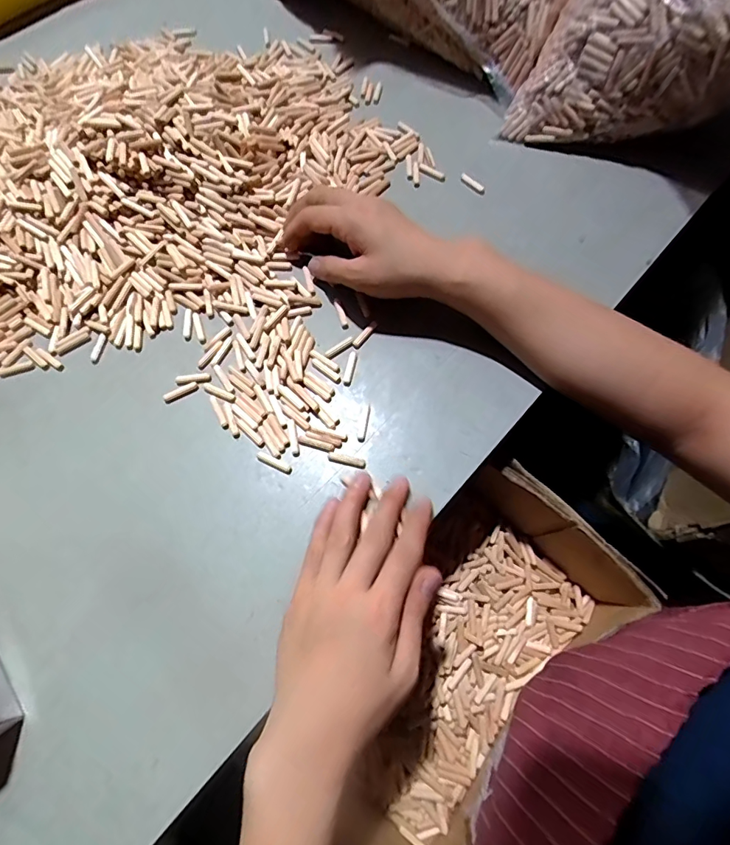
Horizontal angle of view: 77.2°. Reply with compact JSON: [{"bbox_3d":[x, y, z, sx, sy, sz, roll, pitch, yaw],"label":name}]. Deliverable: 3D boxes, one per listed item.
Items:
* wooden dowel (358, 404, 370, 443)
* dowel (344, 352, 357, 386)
[{"bbox_3d":[0.000,0.000,0.365,0.005,0.004,0.032,11,71,3],"label":"wooden dowel"},{"bbox_3d":[-0.013,-0.046,0.382,0.006,0.004,0.030,11,71,3],"label":"dowel"}]

